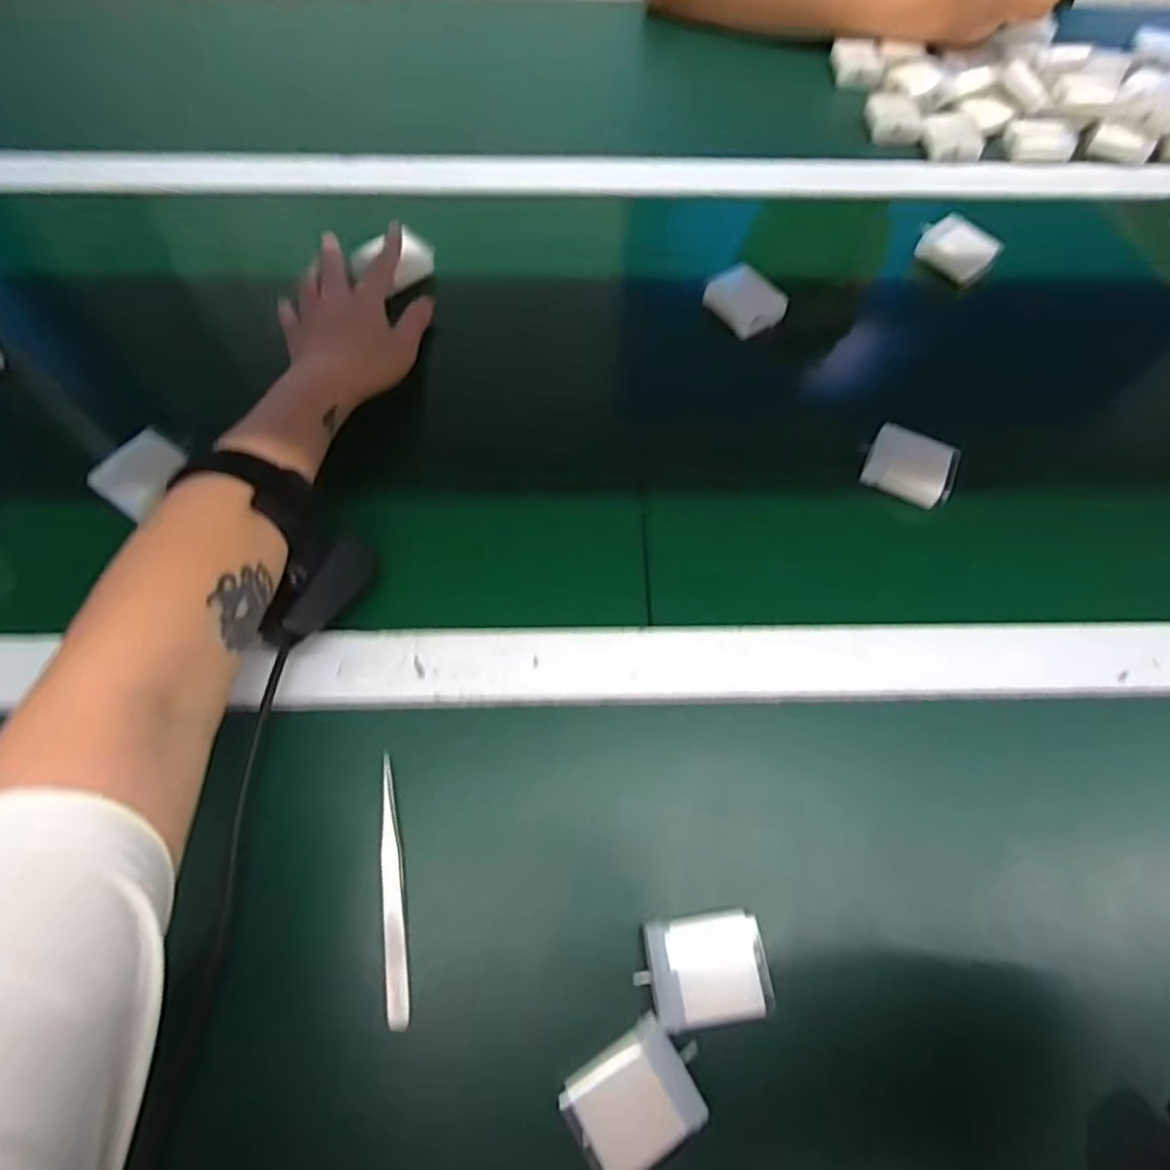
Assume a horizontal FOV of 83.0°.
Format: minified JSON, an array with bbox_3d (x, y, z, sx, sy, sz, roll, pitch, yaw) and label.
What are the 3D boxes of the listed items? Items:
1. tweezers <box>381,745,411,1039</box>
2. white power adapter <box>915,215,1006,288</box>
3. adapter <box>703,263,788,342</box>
[{"bbox_3d":[-0.091,0.143,0.315,0.011,0.013,0.117,-7,64,-3],"label":"tweezers"},{"bbox_3d":[0.292,-0.264,0.520,0.056,0.028,0.029,38,69,17],"label":"white power adapter"},{"bbox_3d":[0.118,-0.211,0.488,0.041,0.021,0.053,-36,69,-16],"label":"adapter"}]

